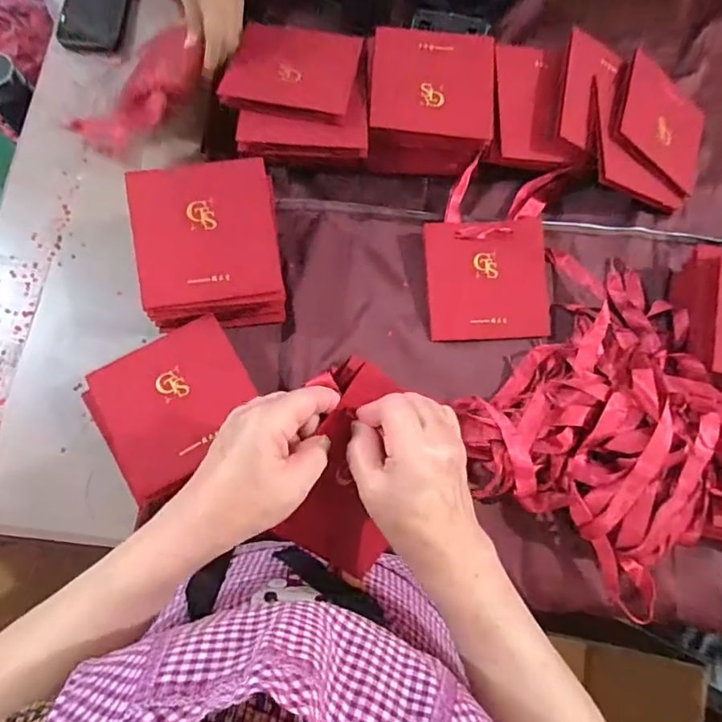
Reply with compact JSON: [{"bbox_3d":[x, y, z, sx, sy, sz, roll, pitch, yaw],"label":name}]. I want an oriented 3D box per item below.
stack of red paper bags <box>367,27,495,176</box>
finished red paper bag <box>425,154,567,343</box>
[{"bbox_3d":[0.081,-0.309,0.600,0.145,0.056,0.154,0,76,-3],"label":"stack of red paper bags"},{"bbox_3d":[0.154,-0.127,0.599,0.152,0.028,0.202,-1,76,-3],"label":"finished red paper bag"}]

